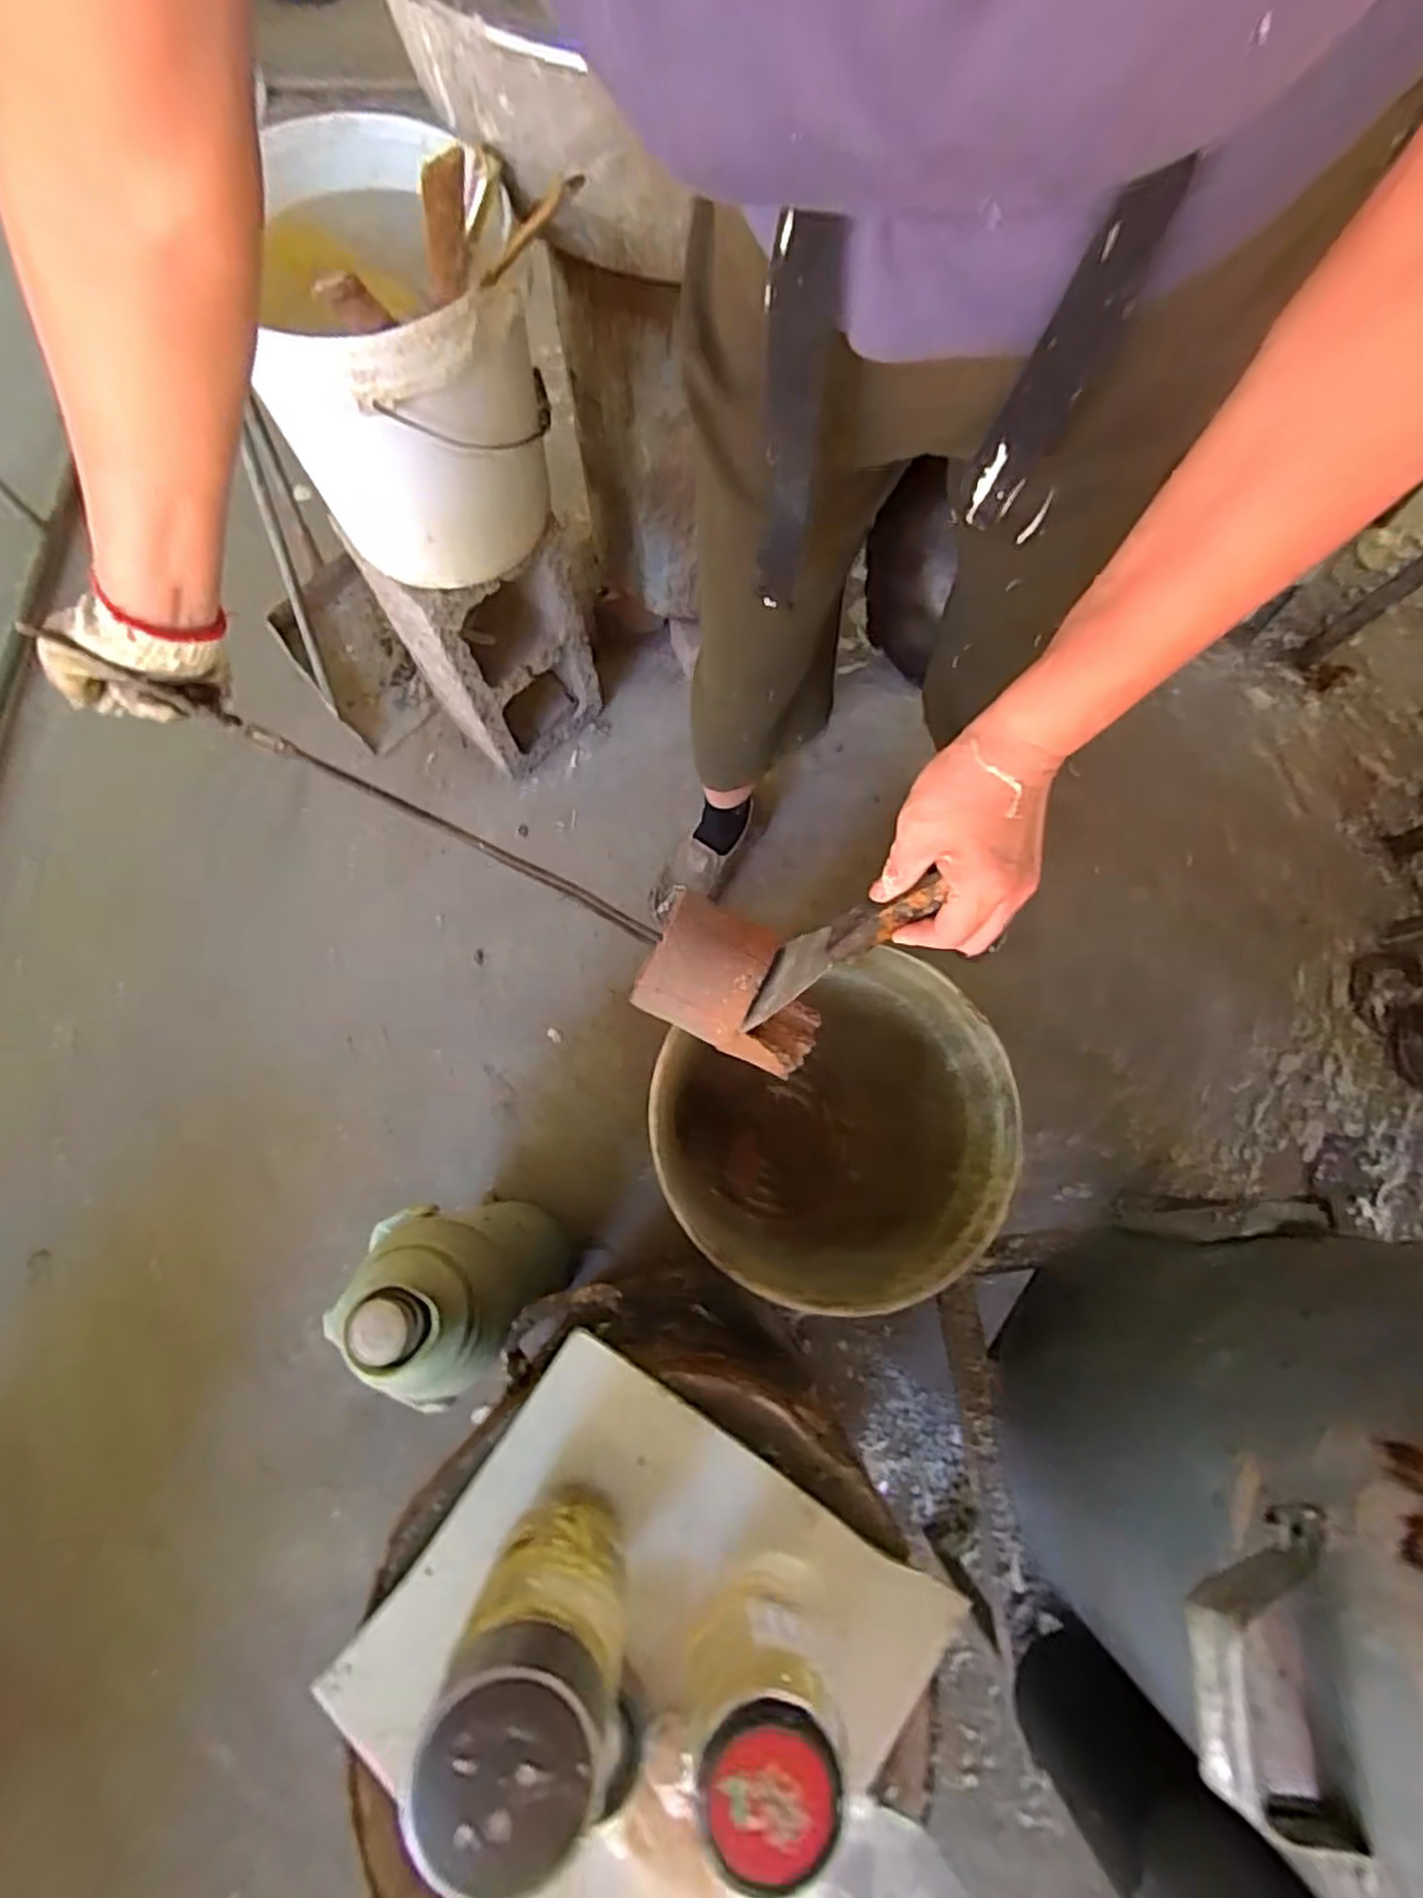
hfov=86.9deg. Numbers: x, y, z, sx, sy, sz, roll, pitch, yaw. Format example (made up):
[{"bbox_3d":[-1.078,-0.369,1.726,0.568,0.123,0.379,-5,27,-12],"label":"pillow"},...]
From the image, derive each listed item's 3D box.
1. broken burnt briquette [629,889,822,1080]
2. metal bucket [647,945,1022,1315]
[{"bbox_3d":[0.017,0.025,0.549,0.142,0.065,0.094,25,74,6],"label":"broken burnt briquette"},{"bbox_3d":[0.115,0.194,0.804,0.325,0.448,0.271,-17,75,-7],"label":"metal bucket"}]

